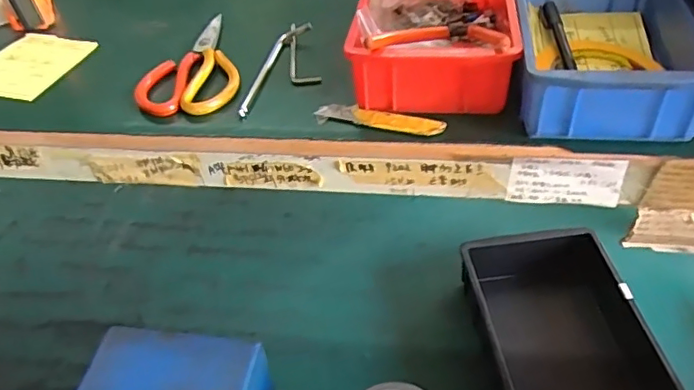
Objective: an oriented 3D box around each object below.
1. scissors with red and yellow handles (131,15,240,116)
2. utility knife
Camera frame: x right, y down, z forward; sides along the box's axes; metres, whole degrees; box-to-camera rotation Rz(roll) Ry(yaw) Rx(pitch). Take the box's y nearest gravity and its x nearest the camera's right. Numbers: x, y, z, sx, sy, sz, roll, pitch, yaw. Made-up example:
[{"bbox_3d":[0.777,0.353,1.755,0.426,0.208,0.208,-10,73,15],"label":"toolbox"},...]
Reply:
[{"bbox_3d":[-0.150,-0.126,0.537,0.088,0.013,0.158,-10,44,-4],"label":"scissors with red and yellow handles"},{"bbox_3d":[0.026,-0.061,0.453,0.105,0.007,0.022,10,46,17],"label":"utility knife"}]

